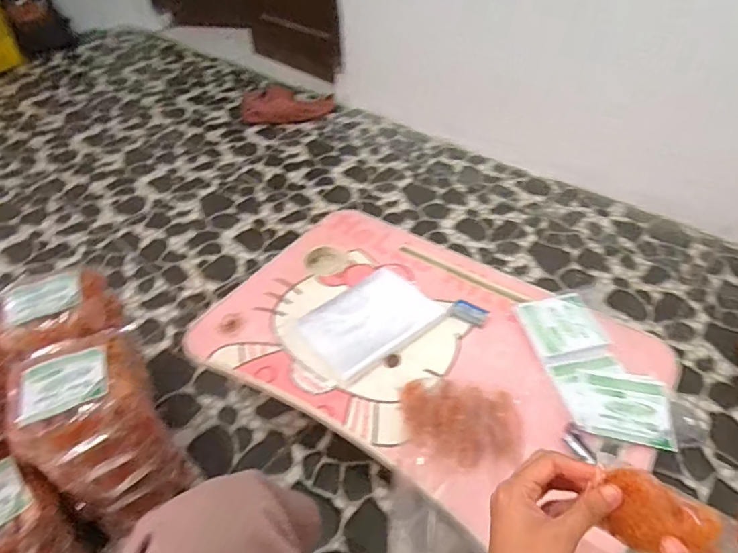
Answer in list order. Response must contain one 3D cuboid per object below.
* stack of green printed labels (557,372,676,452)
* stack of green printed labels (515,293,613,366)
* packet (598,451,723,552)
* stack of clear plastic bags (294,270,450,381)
[{"bbox_3d":[0.305,0.160,0.589,0.121,0.014,0.092,8,46,9],"label":"stack of green printed labels"},{"bbox_3d":[0.270,0.069,0.671,0.097,0.014,0.103,-11,46,-11],"label":"stack of green printed labels"},{"bbox_3d":[0.181,0.155,0.311,0.071,0.020,0.048,26,92,32],"label":"packet"},{"bbox_3d":[0.001,0.064,0.704,0.189,0.010,0.133,-30,52,-26],"label":"stack of clear plastic bags"}]

